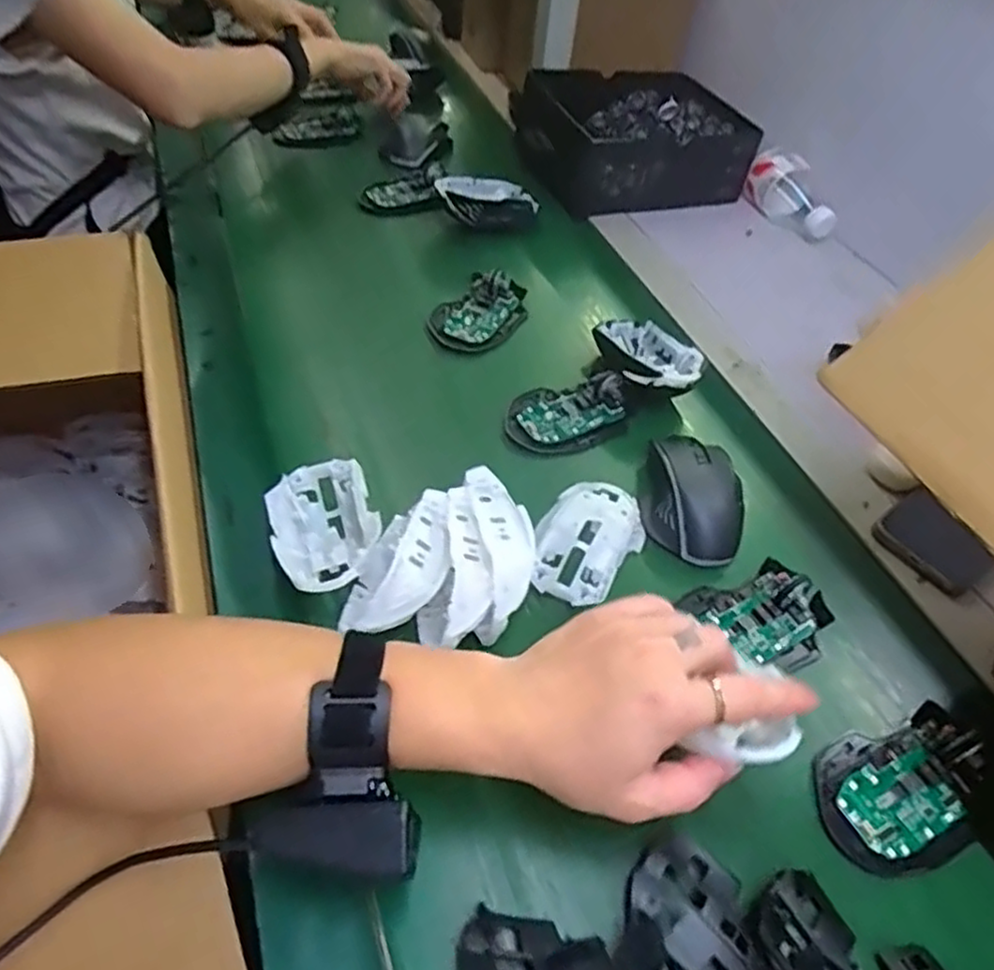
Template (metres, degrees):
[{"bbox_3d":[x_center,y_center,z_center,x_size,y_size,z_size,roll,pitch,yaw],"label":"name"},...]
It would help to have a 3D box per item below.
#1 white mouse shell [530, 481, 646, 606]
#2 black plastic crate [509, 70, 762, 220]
[{"bbox_3d":[0.063,0.035,0.498,0.065,0.034,0.107,26,50,17],"label":"white mouse shell"},{"bbox_3d":[0.163,-0.417,0.892,0.253,0.107,0.195,-13,50,-18],"label":"black plastic crate"}]

